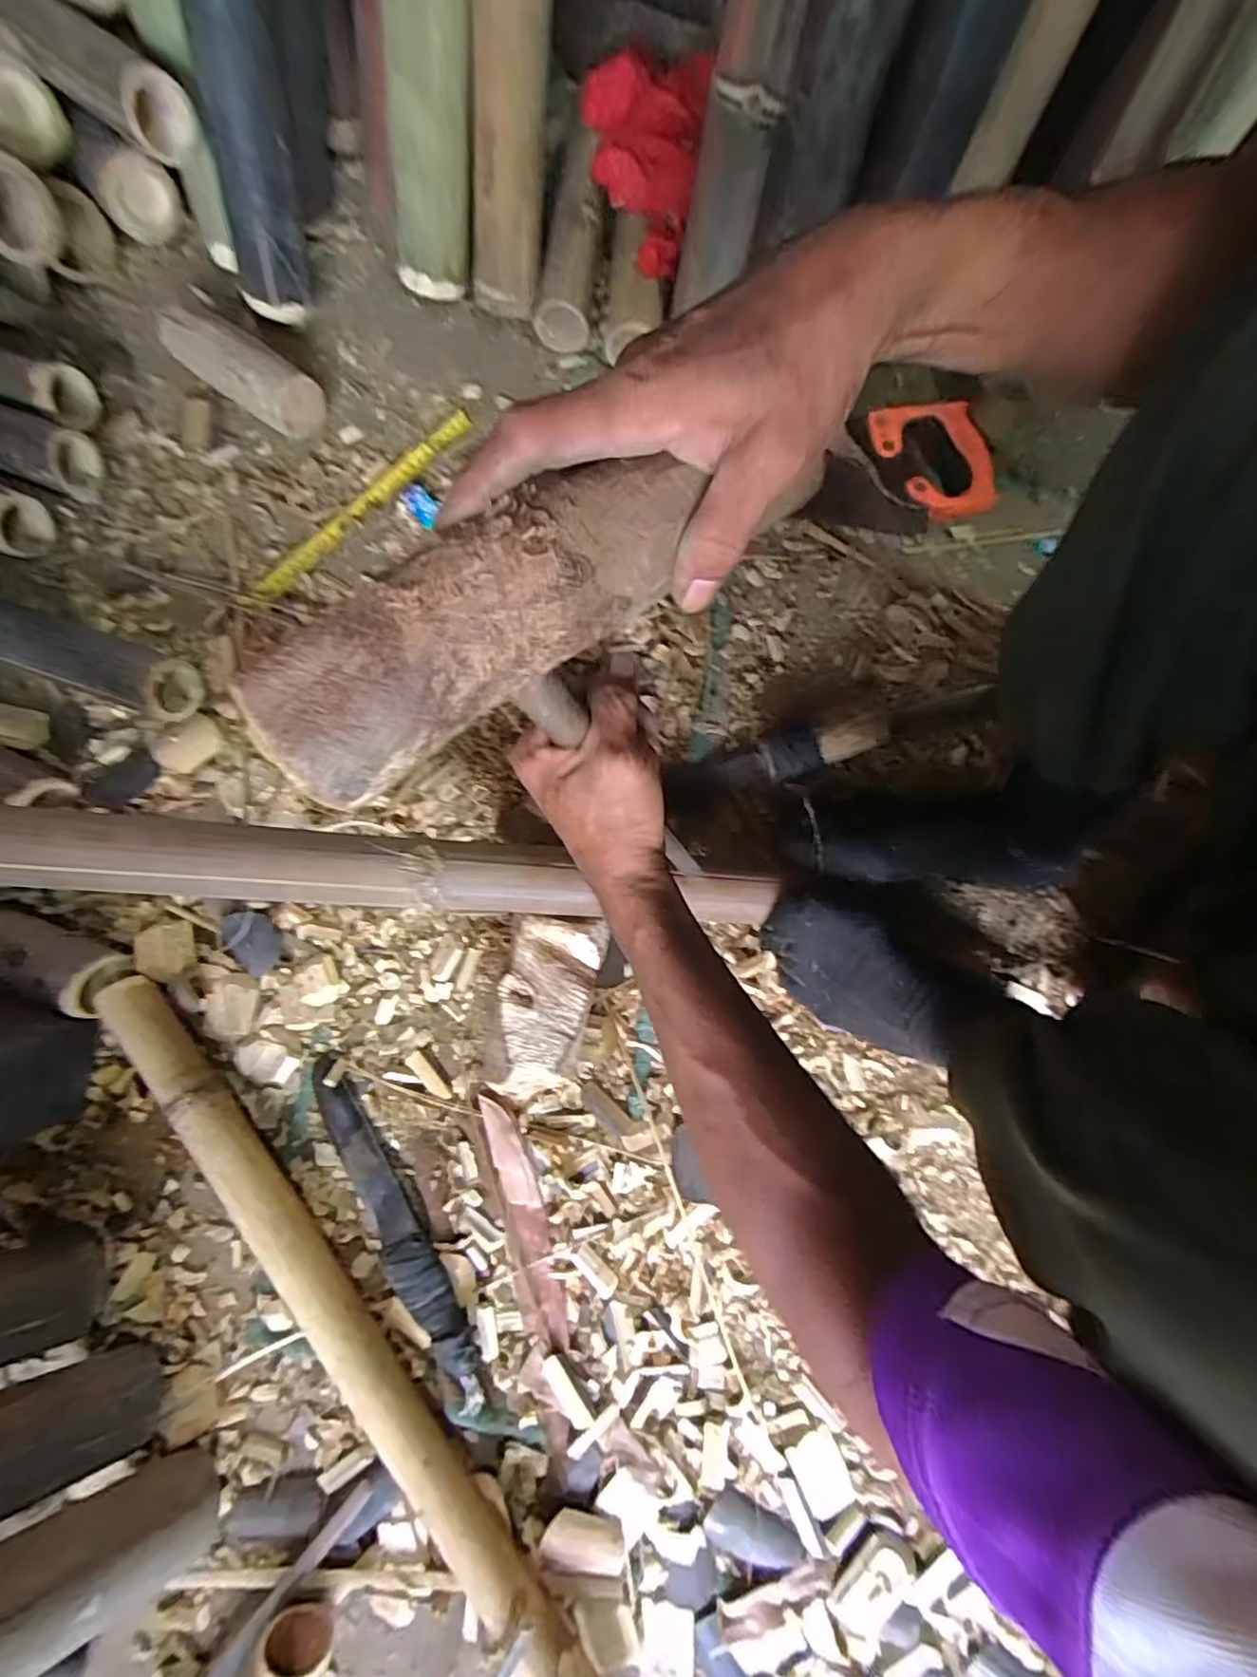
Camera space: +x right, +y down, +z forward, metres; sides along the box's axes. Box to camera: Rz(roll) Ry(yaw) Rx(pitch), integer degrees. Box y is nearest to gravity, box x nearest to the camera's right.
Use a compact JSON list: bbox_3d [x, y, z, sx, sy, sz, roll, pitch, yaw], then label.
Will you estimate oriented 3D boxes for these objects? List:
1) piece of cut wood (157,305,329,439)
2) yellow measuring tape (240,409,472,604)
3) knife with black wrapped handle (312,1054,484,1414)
[{"bbox_3d":[-0.381,-0.459,0.612,0.170,0.058,0.052,34,81,5],"label":"piece of cut wood"},{"bbox_3d":[-0.272,-0.334,0.619,0.026,0.008,0.290,44,82,7],"label":"yellow measuring tape"},{"bbox_3d":[-0.194,0.309,0.494,0.042,0.026,0.276,-32,82,-6],"label":"knife with black wrapped handle"}]

